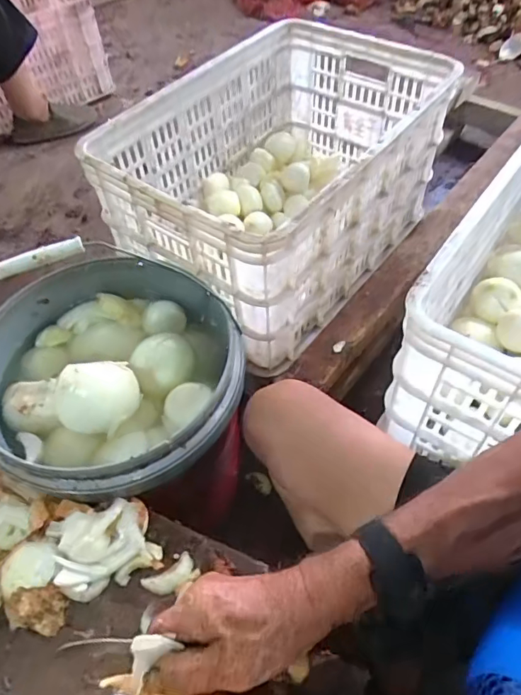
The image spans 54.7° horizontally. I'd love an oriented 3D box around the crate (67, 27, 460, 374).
[{"bbox_3d":[0.037,-0.271,0.848,0.347,0.281,0.520,32,61,24],"label":"crate"}]

